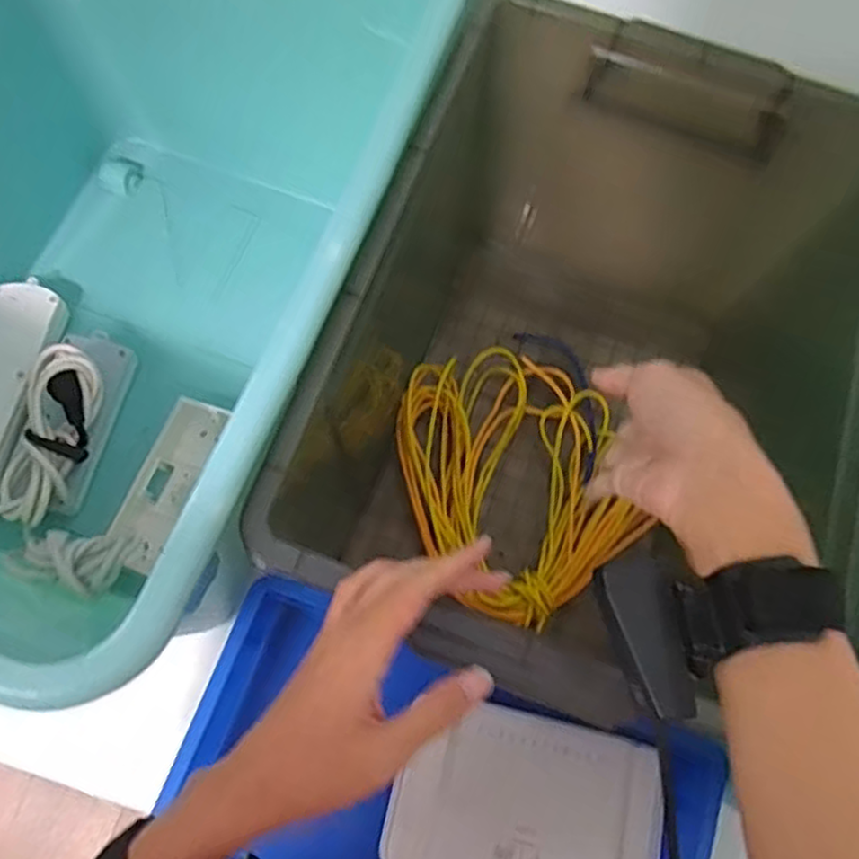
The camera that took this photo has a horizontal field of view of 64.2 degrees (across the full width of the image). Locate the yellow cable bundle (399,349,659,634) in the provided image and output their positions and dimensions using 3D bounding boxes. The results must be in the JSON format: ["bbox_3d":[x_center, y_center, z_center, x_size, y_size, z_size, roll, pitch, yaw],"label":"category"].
[{"bbox_3d":[0.088,0.048,0.684,0.214,0.055,0.267,-14,74,-7],"label":"yellow cable bundle"}]

